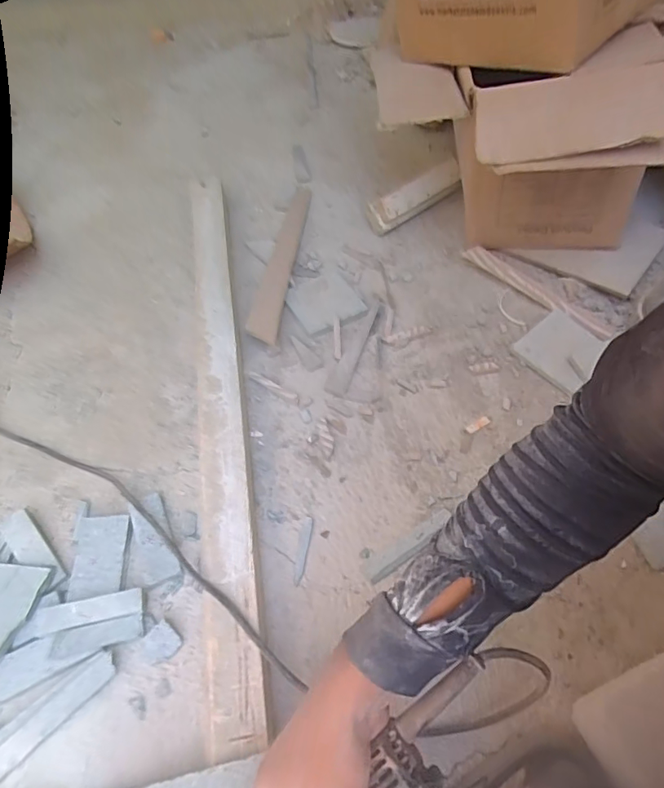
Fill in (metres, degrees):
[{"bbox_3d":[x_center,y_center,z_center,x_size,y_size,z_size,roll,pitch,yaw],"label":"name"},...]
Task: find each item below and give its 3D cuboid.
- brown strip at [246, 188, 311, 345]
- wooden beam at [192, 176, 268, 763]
[{"bbox_3d":[-0.076,-0.218,0.763,0.045,0.012,0.353,5,57,6],"label":"brown strip"},{"bbox_3d":[-0.147,-0.023,0.637,0.067,0.044,0.818,-10,56,-4],"label":"wooden beam"}]

